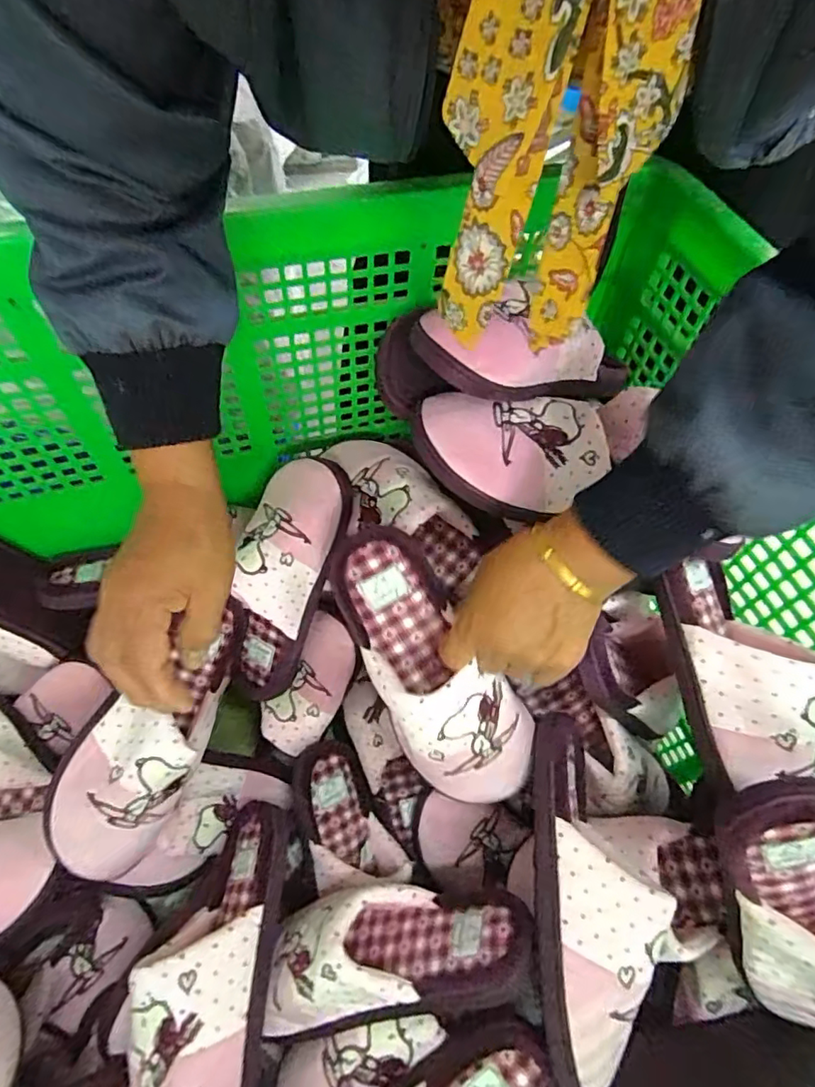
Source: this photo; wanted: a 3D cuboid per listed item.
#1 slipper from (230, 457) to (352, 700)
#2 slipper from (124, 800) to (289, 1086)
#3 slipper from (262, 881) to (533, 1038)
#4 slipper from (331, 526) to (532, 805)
[{"bbox_3d":[-0.125,0.040,0.521,0.084,0.246,0.064,22,18,10],"label":"slipper"},{"bbox_3d":[-0.149,0.324,0.420,0.091,0.062,0.233,5,43,-1],"label":"slipper"},{"bbox_3d":[-0.011,0.299,0.417,0.207,0.075,0.083,-23,15,11],"label":"slipper"},{"bbox_3d":[0.023,0.095,0.423,0.093,0.065,0.235,-30,88,-20],"label":"slipper"}]

